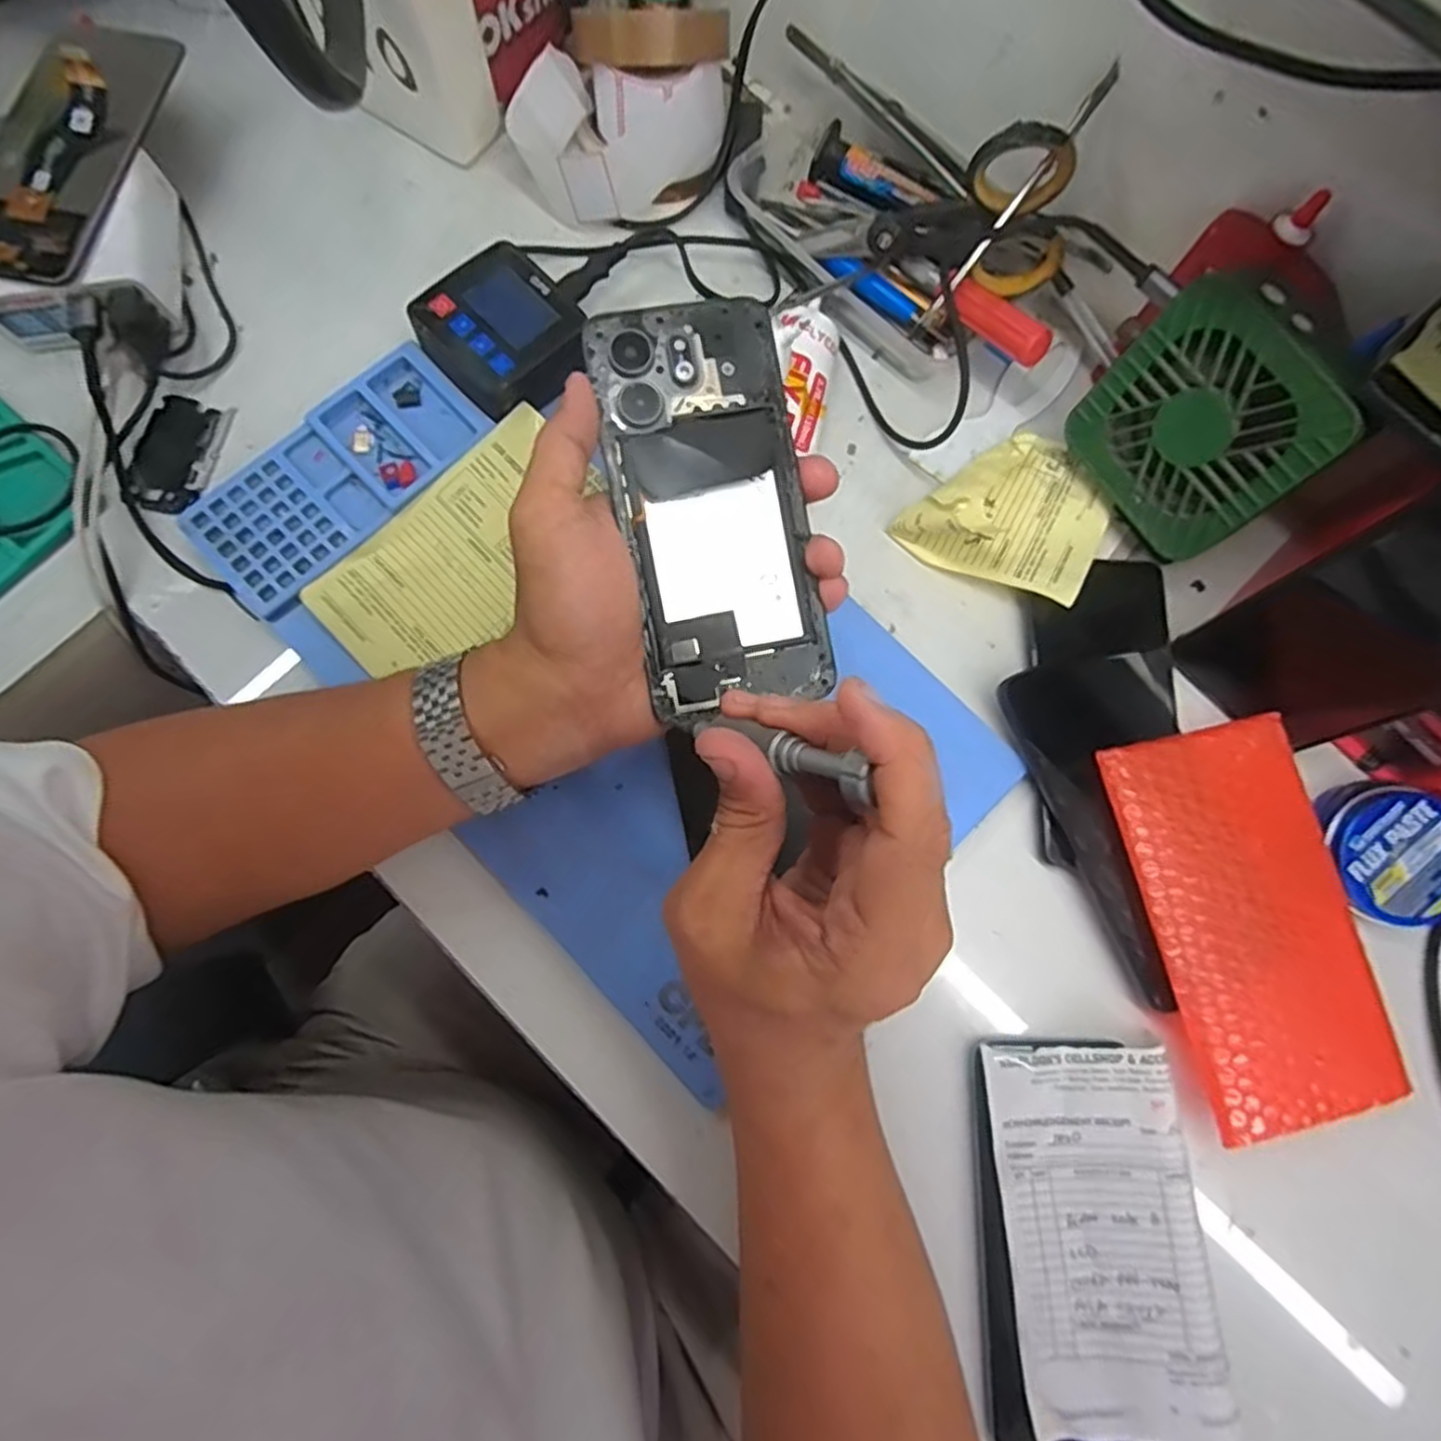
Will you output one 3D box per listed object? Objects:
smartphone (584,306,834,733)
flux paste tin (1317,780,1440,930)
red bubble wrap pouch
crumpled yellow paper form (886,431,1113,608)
[{"bbox_3d":[-0.003,-0.085,0.295,0.074,0.009,0.160,-11,91,-4],"label":"smartphone"},{"bbox_3d":[0.321,0.064,0.353,0.065,0.028,0.065,0,77,-2],"label":"flux paste tin"},{"bbox_3d":[0.243,0.090,0.334,0.094,0.008,0.172,-11,81,-5],"label":"red bubble wrap pouch"},{"bbox_3d":[0.157,-0.115,0.382,0.095,0.038,0.096,34,79,6],"label":"crumpled yellow paper form"}]

